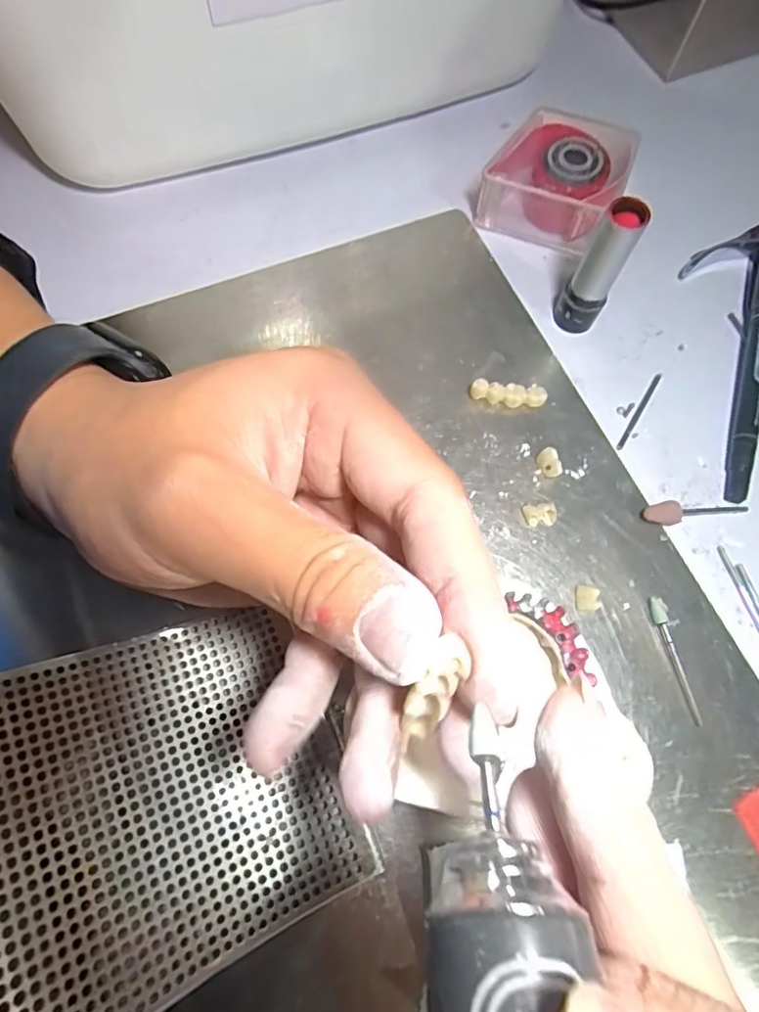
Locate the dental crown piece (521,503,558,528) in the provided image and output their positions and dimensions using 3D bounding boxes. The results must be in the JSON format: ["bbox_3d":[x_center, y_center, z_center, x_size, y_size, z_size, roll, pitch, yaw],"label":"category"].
[{"bbox_3d":[0.064,0.004,0.220,0.014,0.006,0.008,-4,70,-3],"label":"dental crown piece"}]

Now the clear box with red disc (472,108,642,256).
[{"bbox_3d":[0.086,-0.157,0.265,0.059,0.030,0.053,26,72,8],"label":"clear box with red disc"}]

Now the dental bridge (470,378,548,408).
[{"bbox_3d":[0.056,-0.048,0.237,0.033,0.010,0.009,7,70,1],"label":"dental bridge"}]

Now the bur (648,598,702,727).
[{"bbox_3d":[0.111,0.057,0.203,0.005,0.004,0.046,-13,71,-6],"label":"bur"}]

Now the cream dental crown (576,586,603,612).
[{"bbox_3d":[0.079,0.036,0.209,0.008,0.006,0.009,3,70,0],"label":"cream dental crown"}]

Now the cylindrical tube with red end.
[{"bbox_3d":[0.091,-0.098,0.230,0.018,0.059,0.018,0,70,-1],"label":"cylindrical tube with red end"}]

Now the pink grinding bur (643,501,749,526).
[{"bbox_3d":[0.129,0.002,0.222,0.045,0.008,0.008,-6,70,-4],"label":"pink grinding bur"}]

